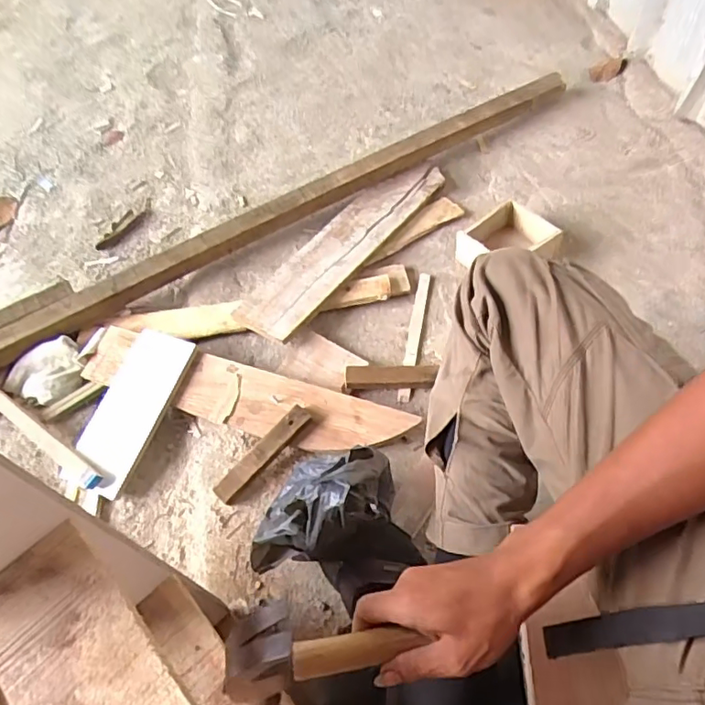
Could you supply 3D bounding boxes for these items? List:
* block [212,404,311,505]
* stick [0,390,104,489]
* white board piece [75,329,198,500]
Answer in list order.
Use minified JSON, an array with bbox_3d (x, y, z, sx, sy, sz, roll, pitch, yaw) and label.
[{"bbox_3d":[-0.130,0.147,0.816,0.173,0.019,0.034,-46,61,-8],"label":"block"},{"bbox_3d":[-0.496,0.125,0.879,0.303,0.029,0.032,30,63,24],"label":"stick"},{"bbox_3d":[-0.355,0.086,0.885,0.122,0.021,0.257,15,67,20],"label":"white board piece"}]

